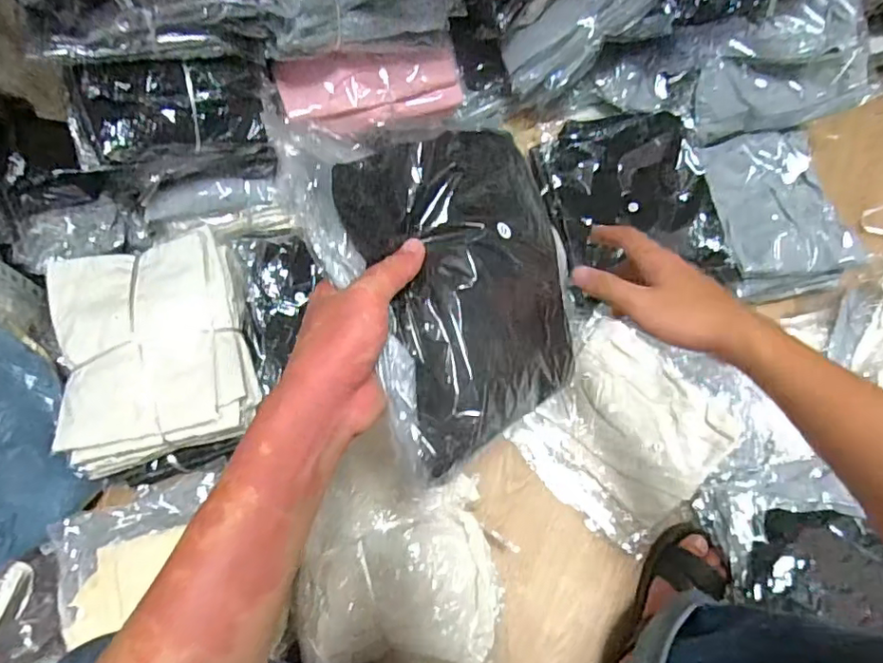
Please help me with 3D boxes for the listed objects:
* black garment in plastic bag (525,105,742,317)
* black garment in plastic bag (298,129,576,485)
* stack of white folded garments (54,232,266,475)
[{"bbox_3d":[0.258,-0.181,0.804,0.224,0.054,0.274,-11,78,7],"label":"black garment in plastic bag"},{"bbox_3d":[0.018,-0.037,0.412,0.189,0.029,0.212,-23,95,-35],"label":"black garment in plastic bag"},{"bbox_3d":[-0.369,0.019,0.736,0.227,0.070,0.259,-15,67,-5],"label":"stack of white folded garments"}]

